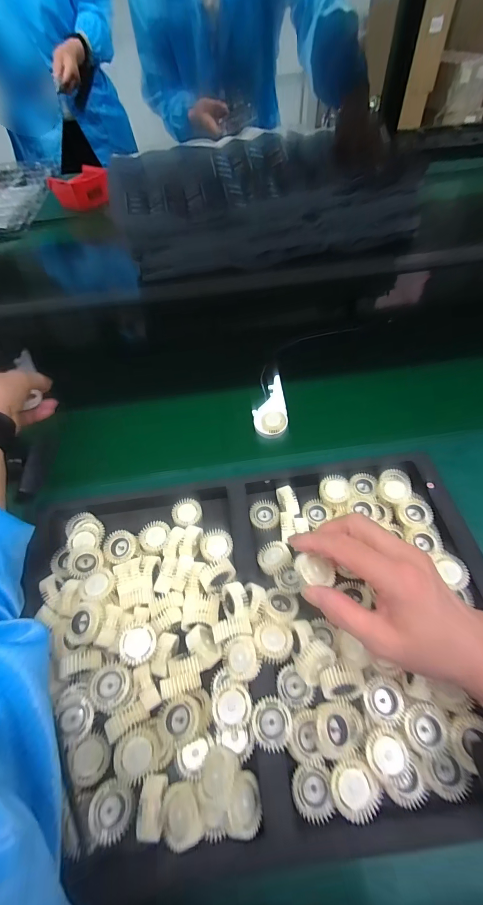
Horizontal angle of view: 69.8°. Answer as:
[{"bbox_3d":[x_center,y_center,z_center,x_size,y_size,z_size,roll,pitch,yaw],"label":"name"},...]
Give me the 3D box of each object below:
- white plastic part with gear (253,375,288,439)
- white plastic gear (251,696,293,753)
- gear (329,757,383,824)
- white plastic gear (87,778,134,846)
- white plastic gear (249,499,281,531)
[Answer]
[{"bbox_3d":[0.044,-0.065,0.484,0.046,0.013,0.091,8,72,10],"label":"white plastic part with gear"},{"bbox_3d":[0.023,0.200,0.256,0.028,0.014,0.032,-8,54,-1],"label":"white plastic gear"},{"bbox_3d":[0.079,0.232,0.239,0.032,0.014,0.033,-2,54,3],"label":"gear"},{"bbox_3d":[-0.092,0.252,0.243,0.028,0.015,0.031,18,40,-34],"label":"white plastic gear"},{"bbox_3d":[0.025,0.067,0.369,0.031,0.010,0.032,-2,54,3],"label":"white plastic gear"}]

